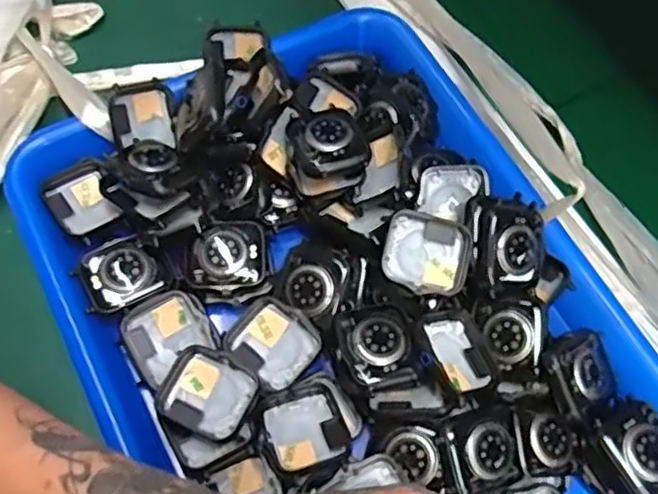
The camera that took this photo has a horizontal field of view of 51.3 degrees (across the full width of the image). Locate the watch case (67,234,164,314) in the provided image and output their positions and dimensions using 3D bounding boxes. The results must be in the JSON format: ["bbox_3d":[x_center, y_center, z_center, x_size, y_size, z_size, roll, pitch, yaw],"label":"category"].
[{"bbox_3d":[-0.107,0.013,0.346,0.039,0.008,0.036,-27,69,-14],"label":"watch case"}]

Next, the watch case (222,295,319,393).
[{"bbox_3d":[-0.027,0.048,0.338,0.040,0.012,0.036,40,70,15],"label":"watch case"}]

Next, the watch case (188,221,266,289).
[{"bbox_3d":[-0.053,0.003,0.351,0.039,0.006,0.035,-5,65,-5],"label":"watch case"}]

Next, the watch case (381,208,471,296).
[{"bbox_3d":[0.048,0.003,0.338,0.043,0.008,0.039,12,81,-8],"label":"watch case"}]

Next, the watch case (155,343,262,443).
[{"bbox_3d":[-0.056,0.068,0.322,0.042,0.011,0.037,25,67,9],"label":"watch case"}]

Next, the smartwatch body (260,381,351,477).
[{"bbox_3d":[-0.012,0.085,0.322,0.037,0.010,0.037,-20,67,-11],"label":"smartwatch body"}]

